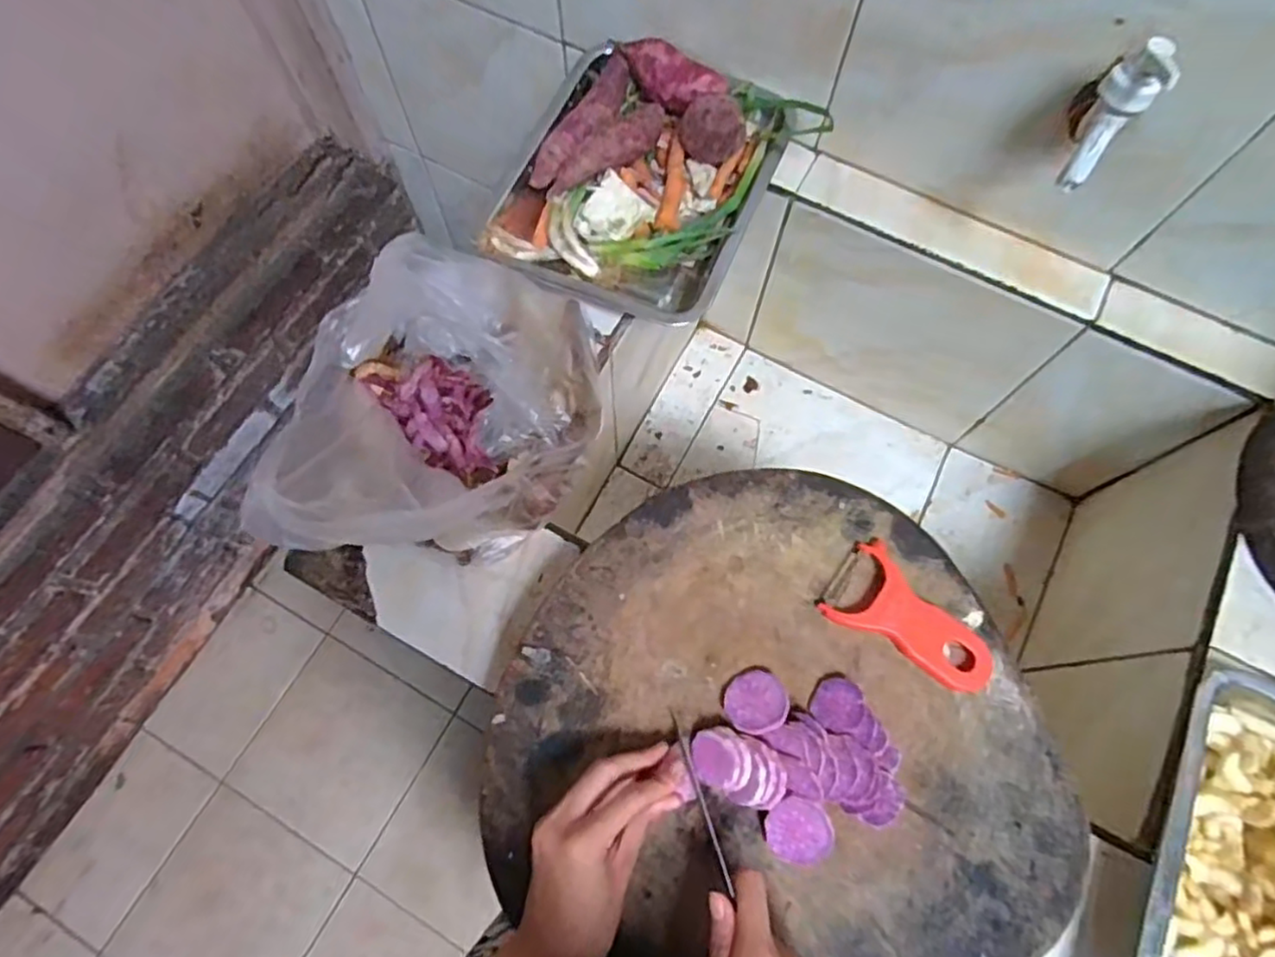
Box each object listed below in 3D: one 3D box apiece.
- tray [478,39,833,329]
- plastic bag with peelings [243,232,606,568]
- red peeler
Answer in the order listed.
[{"bbox_3d":[0.013,-0.275,0.619,0.243,0.083,0.273,23,72,7],"label":"tray"},{"bbox_3d":[-0.126,-0.059,0.466,0.192,0.183,0.231,-9,71,-4],"label":"plastic bag with peelings"},{"bbox_3d":[0.189,0.098,0.457,0.115,0.019,0.065,37,74,11],"label":"red peeler"}]

